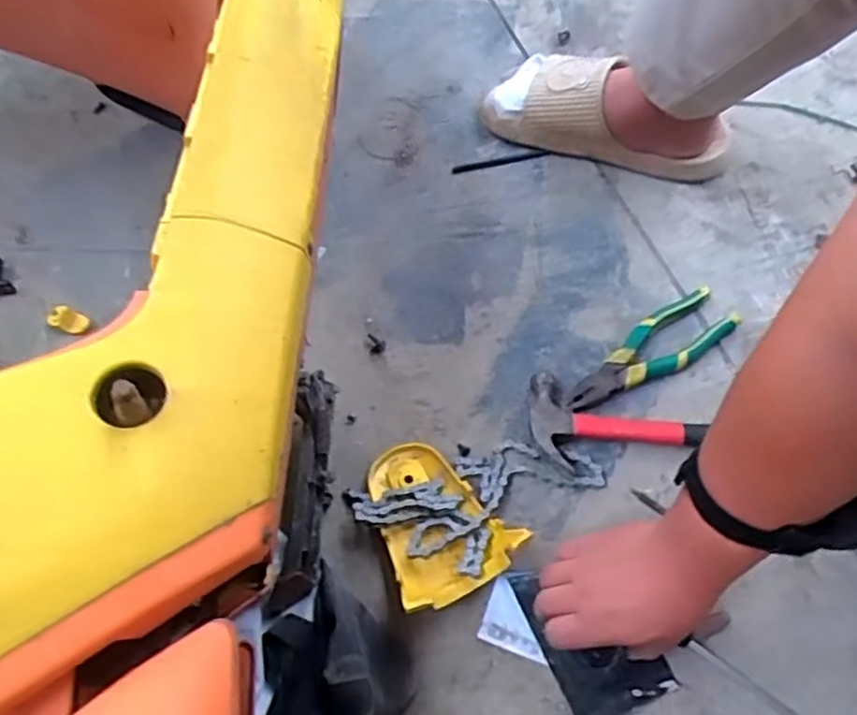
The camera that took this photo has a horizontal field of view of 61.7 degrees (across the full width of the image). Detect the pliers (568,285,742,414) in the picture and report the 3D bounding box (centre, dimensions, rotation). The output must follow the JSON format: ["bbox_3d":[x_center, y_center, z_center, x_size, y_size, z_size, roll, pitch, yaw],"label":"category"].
[{"bbox_3d":[0.221,-0.004,0.719,0.196,0.019,0.060,-32,67,-12],"label":"pliers"}]

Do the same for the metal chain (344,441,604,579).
[{"bbox_3d":[0.050,0.135,0.652,0.222,0.029,0.102,-18,65,-5],"label":"metal chain"}]

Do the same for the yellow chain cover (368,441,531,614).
[{"bbox_3d":[0.013,0.138,0.647,0.112,0.036,0.147,-19,65,-6],"label":"yellow chain cover"}]

